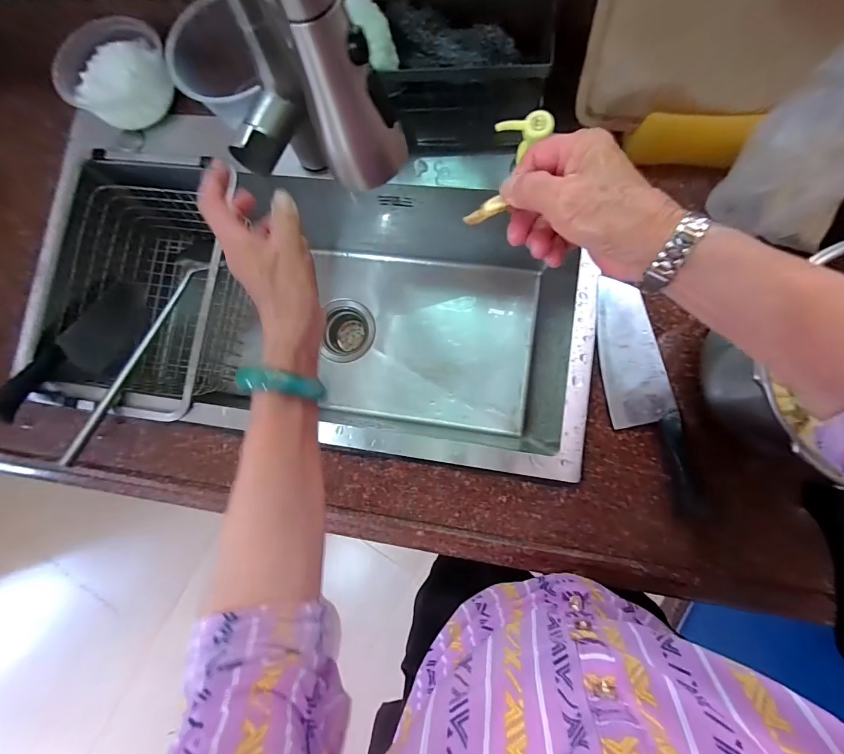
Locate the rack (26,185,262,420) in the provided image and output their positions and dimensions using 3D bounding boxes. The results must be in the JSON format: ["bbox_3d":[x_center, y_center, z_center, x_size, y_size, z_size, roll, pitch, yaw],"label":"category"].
[{"bbox_3d":[-0.374,-0.108,0.572,0.222,0.137,0.322,6,84,4],"label":"rack"}]

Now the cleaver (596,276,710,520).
[{"bbox_3d":[0.238,0.020,0.427,0.065,0.016,0.263,-15,83,2],"label":"cleaver"}]

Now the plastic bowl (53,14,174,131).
[{"bbox_3d":[-0.387,-0.389,0.507,0.123,0.048,0.132,0,84,3],"label":"plastic bowl"}]

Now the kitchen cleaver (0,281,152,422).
[{"bbox_3d":[-0.484,-0.045,0.564,0.029,0.258,0.092,5,131,7],"label":"kitchen cleaver"}]

